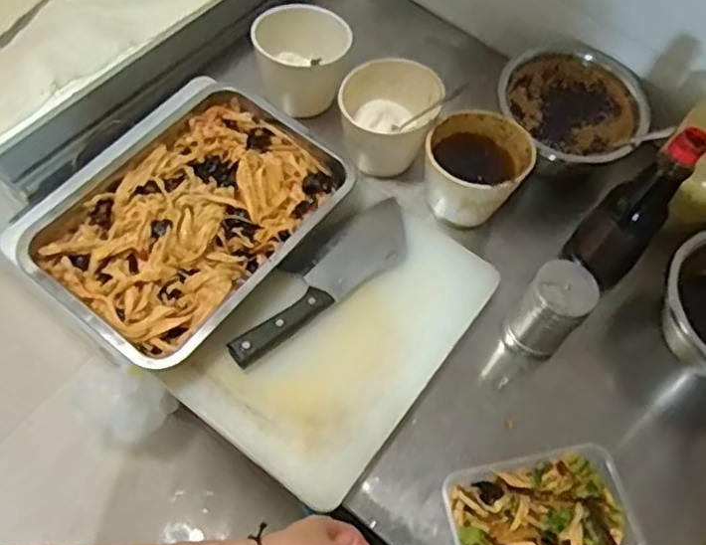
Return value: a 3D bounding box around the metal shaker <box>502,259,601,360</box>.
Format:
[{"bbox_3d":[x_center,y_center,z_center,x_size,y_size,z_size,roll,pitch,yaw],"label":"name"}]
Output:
[{"bbox_3d":[0.203,0.040,0.688,0.063,0.130,0.059,1,63,-1],"label":"metal shaker"}]

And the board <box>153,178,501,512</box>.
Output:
[{"bbox_3d":[-0.003,0.057,0.681,0.191,0.026,0.316,38,68,7],"label":"board"}]

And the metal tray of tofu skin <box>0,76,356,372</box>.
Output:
[{"bbox_3d":[-0.172,-0.071,0.707,0.241,0.039,0.318,36,68,15],"label":"metal tray of tofu skin"}]

